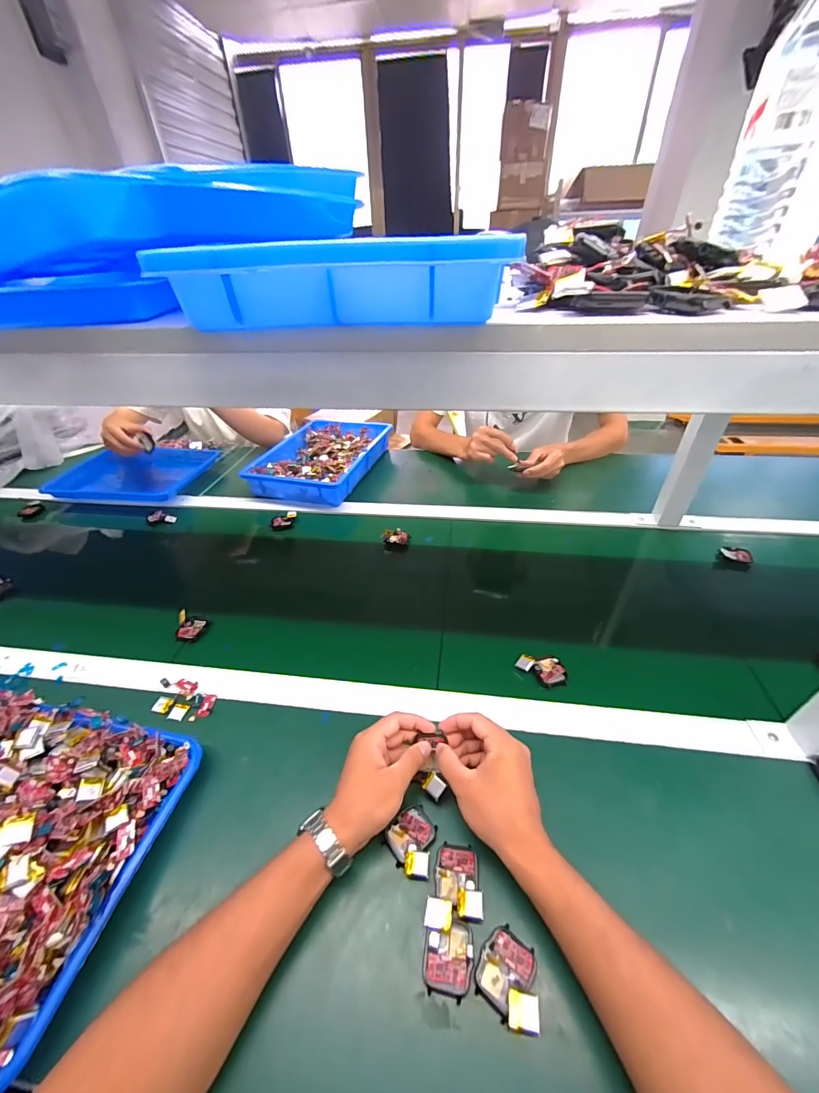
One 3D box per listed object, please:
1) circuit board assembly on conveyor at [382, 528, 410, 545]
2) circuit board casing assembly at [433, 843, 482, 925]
[{"bbox_3d":[-0.026,-0.022,0.771,0.053,0.026,0.028,3,39,7],"label":"circuit board assembly on conveyor"},{"bbox_3d":[0.044,0.302,0.357,0.042,0.013,0.052,3,39,7],"label":"circuit board casing assembly"}]

